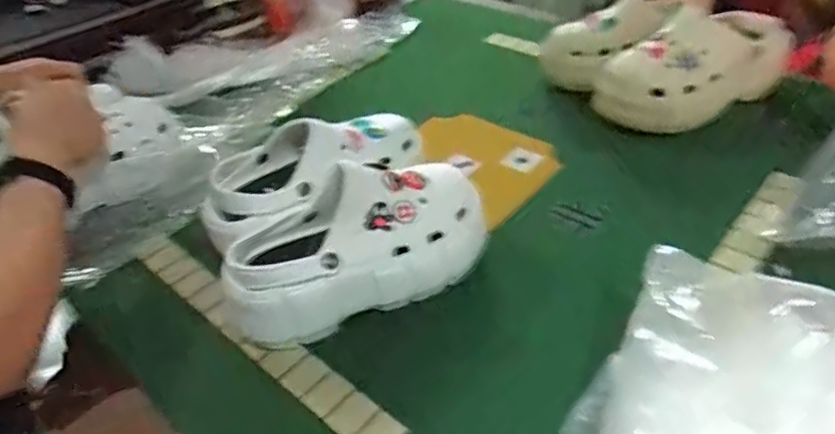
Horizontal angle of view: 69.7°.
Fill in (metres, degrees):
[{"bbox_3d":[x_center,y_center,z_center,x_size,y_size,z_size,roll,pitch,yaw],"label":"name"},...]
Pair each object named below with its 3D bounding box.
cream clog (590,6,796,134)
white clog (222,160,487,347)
[{"bbox_3d":[0.356,-0.184,0.784,0.250,0.126,0.091,-15,42,-12],"label":"cream clog"},{"bbox_3d":[-0.058,0.029,0.582,0.260,0.113,0.104,-18,43,-15],"label":"white clog"}]

